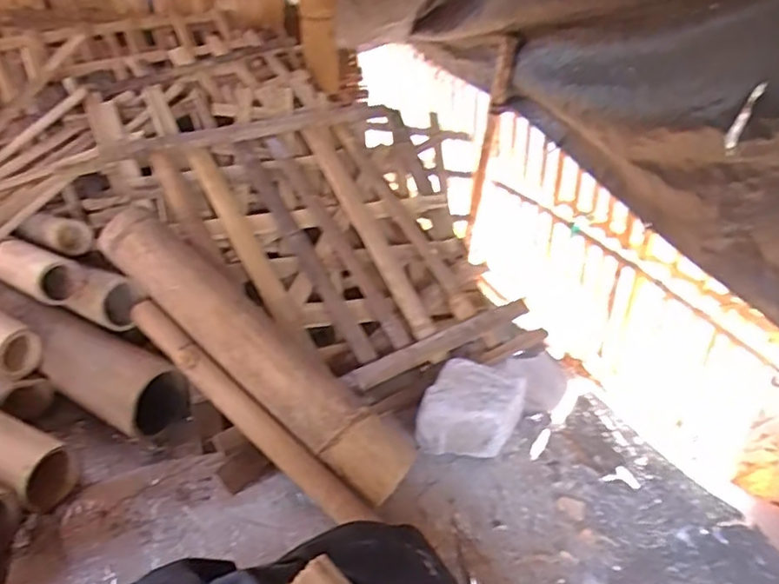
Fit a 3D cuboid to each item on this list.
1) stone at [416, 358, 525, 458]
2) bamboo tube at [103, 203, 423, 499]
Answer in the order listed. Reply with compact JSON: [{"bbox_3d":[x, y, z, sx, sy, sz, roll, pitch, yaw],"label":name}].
[{"bbox_3d":[0.116,0.171,0.878,0.121,0.091,0.130,14,34,18],"label":"stone"},{"bbox_3d":[-0.182,0.061,0.819,0.533,0.066,0.088,39,44,17],"label":"bamboo tube"}]

